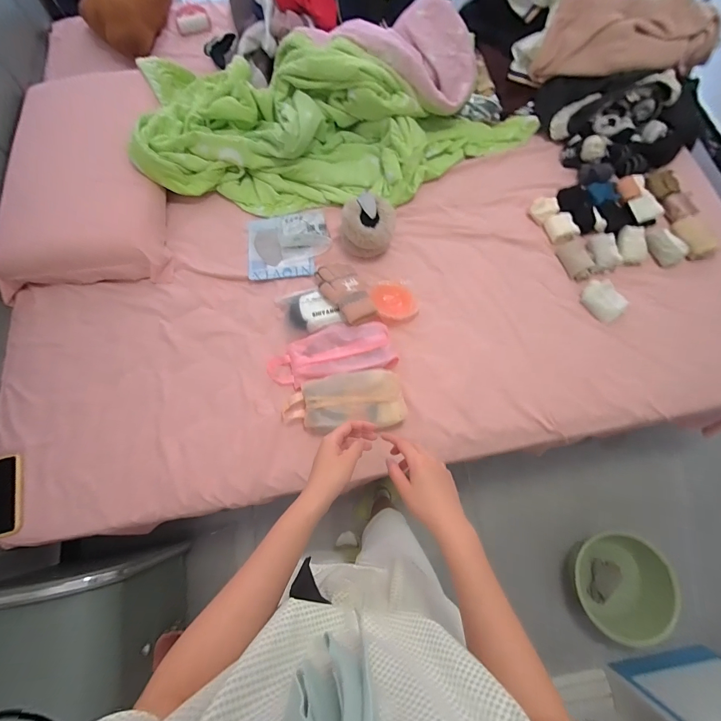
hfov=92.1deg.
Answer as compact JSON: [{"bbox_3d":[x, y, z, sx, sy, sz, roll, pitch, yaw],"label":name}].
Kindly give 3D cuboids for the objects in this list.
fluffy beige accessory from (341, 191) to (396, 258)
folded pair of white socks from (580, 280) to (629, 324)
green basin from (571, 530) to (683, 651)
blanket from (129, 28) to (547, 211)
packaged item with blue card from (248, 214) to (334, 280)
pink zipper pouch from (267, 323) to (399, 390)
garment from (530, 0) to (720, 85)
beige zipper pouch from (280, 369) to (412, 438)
[{"bbox_3d":[0.020,-0.346,0.910,0.137,0.107,0.120,15,75,5],"label":"fluffy beige accessory"},{"bbox_3d":[0.607,-0.150,0.869,0.078,0.042,0.113,-29,75,-7],"label":"folded pair of white socks"},{"bbox_3d":[0.832,0.713,1.127,0.249,0.154,0.304,39,77,12],"label":"green basin"},{"bbox_3d":[-0.100,-0.641,0.956,1.145,0.190,0.454,11,74,4],"label":"blanket"},{"bbox_3d":[-0.200,-0.325,0.964,0.222,0.015,0.198,-6,74,-1],"label":"packaged item with blue card"},{"bbox_3d":[-0.070,-0.010,0.840,0.313,0.066,0.126,-14,74,-3],"label":"pink zipper pouch"},{"bbox_3d":[0.716,-0.862,0.934,0.444,0.154,0.144,-6,72,-1],"label":"garment"},{"bbox_3d":[-0.039,0.093,0.785,0.284,0.099,0.130,-6,74,-1],"label":"beige zipper pouch"}]

